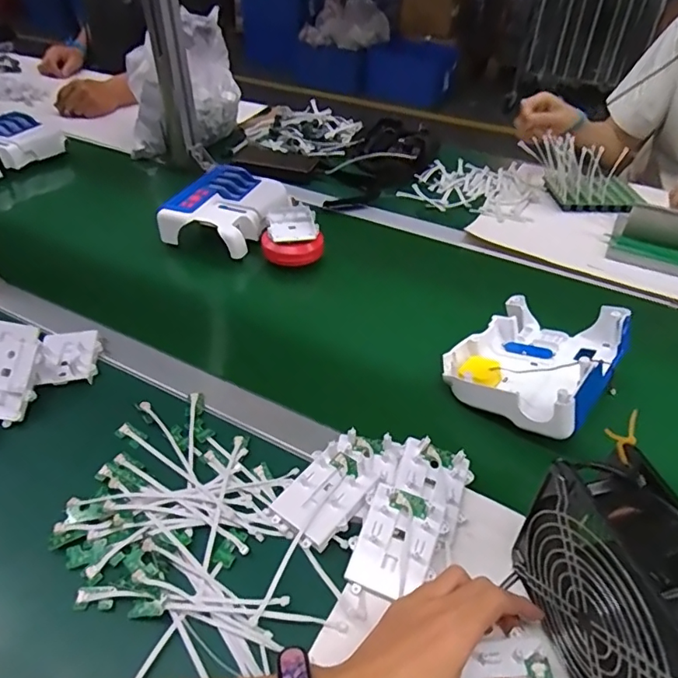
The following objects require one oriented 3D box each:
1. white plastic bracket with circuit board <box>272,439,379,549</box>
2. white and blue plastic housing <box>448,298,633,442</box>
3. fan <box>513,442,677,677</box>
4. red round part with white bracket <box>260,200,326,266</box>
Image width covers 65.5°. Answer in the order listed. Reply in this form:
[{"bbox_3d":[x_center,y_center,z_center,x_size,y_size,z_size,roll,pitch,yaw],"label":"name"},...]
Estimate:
[{"bbox_3d":[-0.015,0.138,0.464,0.062,0.020,0.084,27,48,26],"label":"white plastic bracket with circuit board"},{"bbox_3d":[0.216,0.019,0.578,0.147,0.078,0.185,30,49,29],"label":"white and blue plastic housing"},{"bbox_3d":[0.180,0.171,0.335,0.063,0.150,0.146,-11,43,-13],"label":"fan"},{"bbox_3d":[-0.070,-0.154,0.776,0.085,0.051,0.092,-5,42,-6],"label":"red round part with white bracket"}]

